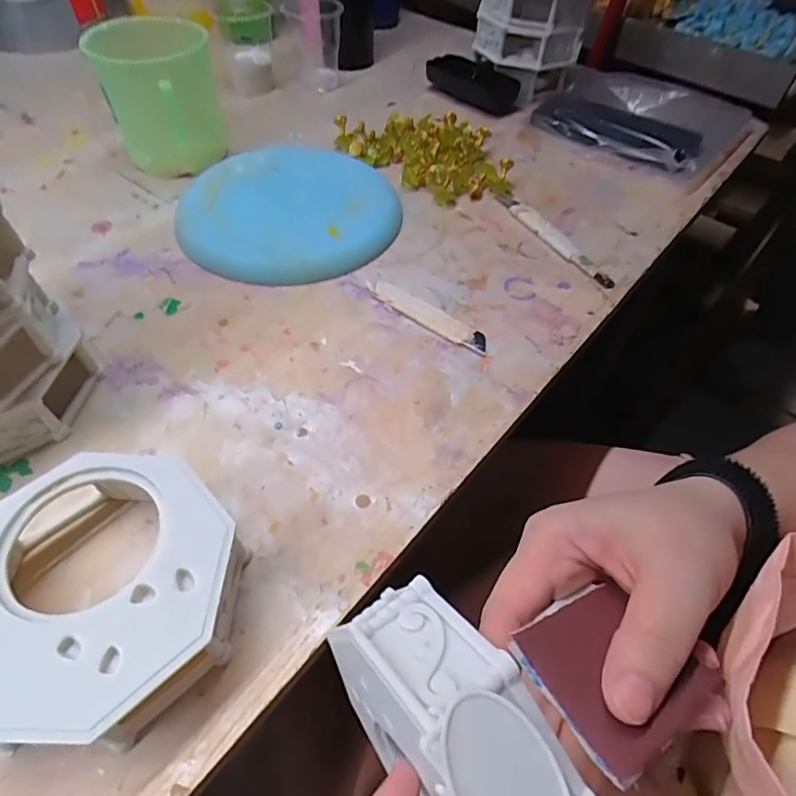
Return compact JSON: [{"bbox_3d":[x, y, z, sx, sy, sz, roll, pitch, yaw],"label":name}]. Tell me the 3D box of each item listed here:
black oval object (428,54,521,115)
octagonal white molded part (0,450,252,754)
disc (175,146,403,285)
[{"bbox_3d":[0.085,-0.366,0.591,0.111,0.032,0.058,29,57,20],"label":"black oval object"},{"bbox_3d":[-0.130,0.084,0.224,0.112,0.039,0.115,-1,52,-2],"label":"octagonal white molded part"},{"bbox_3d":[-0.090,-0.154,0.418,0.176,0.028,0.154,3,52,0],"label":"disc"}]

